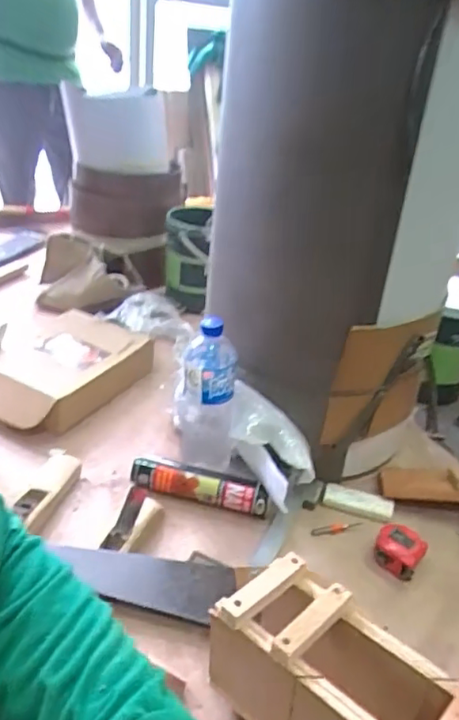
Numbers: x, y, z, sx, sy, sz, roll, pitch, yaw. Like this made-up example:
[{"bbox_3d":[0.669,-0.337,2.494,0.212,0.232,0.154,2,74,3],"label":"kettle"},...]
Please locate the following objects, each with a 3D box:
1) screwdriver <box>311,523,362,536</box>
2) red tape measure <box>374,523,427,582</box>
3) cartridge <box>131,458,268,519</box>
[{"bbox_3d":[0.159,0.250,0.858,0.079,0.008,0.016,-3,31,-14],"label":"screwdriver"},{"bbox_3d":[0.237,0.263,0.809,0.061,0.035,0.066,26,36,30],"label":"red tape measure"},{"bbox_3d":[-0.044,0.190,0.886,0.215,0.055,0.050,11,31,9],"label":"cartridge"}]

